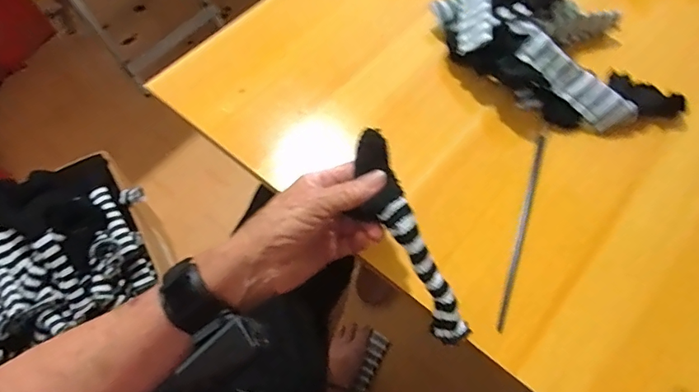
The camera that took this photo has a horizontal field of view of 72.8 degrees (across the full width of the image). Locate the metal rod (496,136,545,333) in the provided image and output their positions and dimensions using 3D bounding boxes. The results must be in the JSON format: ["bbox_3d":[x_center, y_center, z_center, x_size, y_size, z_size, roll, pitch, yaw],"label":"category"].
[{"bbox_3d":[0.155,0.025,0.422,0.007,0.005,0.198,18,62,10],"label":"metal rod"}]

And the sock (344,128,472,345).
[{"bbox_3d":[0.041,0.033,0.356,0.042,0.034,0.170,-25,86,-13],"label":"sock"}]

